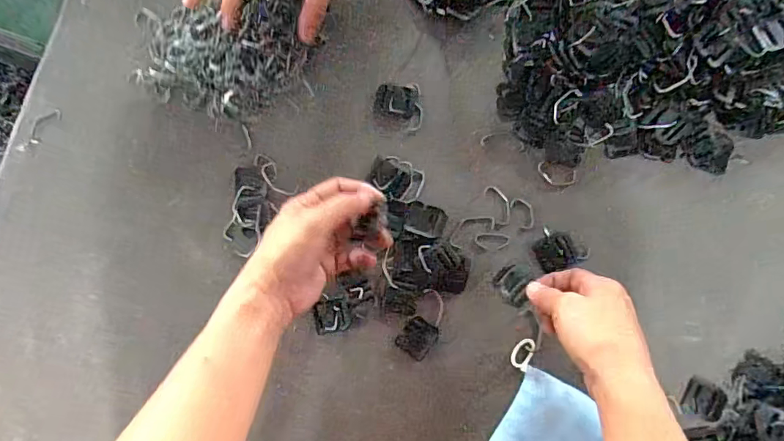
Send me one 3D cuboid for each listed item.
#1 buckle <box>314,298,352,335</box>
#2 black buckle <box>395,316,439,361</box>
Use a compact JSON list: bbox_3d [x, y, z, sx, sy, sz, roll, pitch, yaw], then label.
[{"bbox_3d":[-0.053,0.084,0.439,0.031,0.005,0.030,0,87,1],"label":"buckle"},{"bbox_3d":[0.023,0.105,0.439,0.030,0.004,0.033,32,88,3],"label":"black buckle"}]

